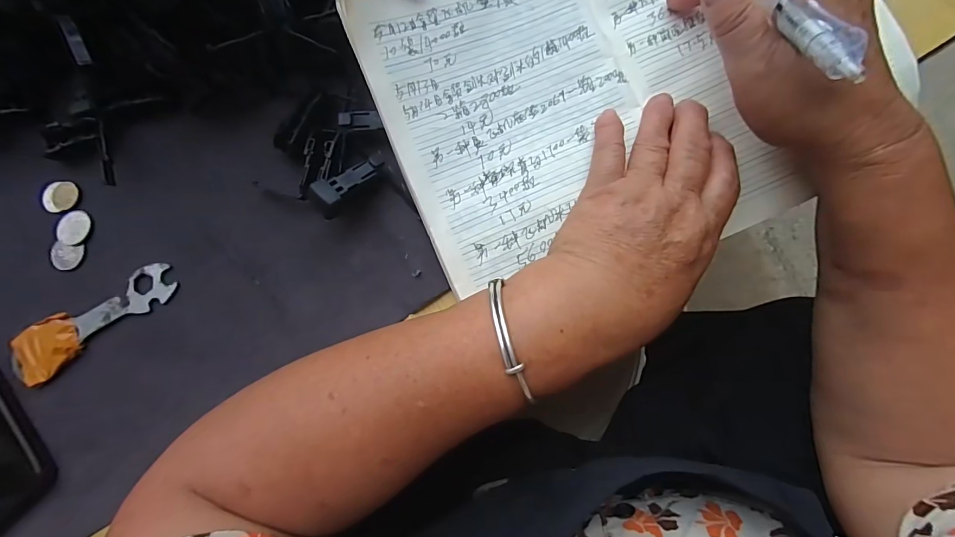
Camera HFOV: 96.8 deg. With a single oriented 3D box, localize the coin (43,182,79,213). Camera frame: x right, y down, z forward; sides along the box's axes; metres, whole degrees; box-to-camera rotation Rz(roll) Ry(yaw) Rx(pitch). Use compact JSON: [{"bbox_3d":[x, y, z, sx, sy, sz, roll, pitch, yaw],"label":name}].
[{"bbox_3d":[-0.296,-0.051,0.299,0.025,0.004,0.020,-19,84,3],"label":"coin"}]

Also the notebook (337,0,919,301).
[{"bbox_3d":[0.091,-0.113,0.243,0.288,0.047,0.196,-22,84,5],"label":"notebook"}]

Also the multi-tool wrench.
[{"bbox_3d":[-0.256,0.037,0.280,0.118,0.008,0.035,-29,84,2],"label":"multi-tool wrench"}]

